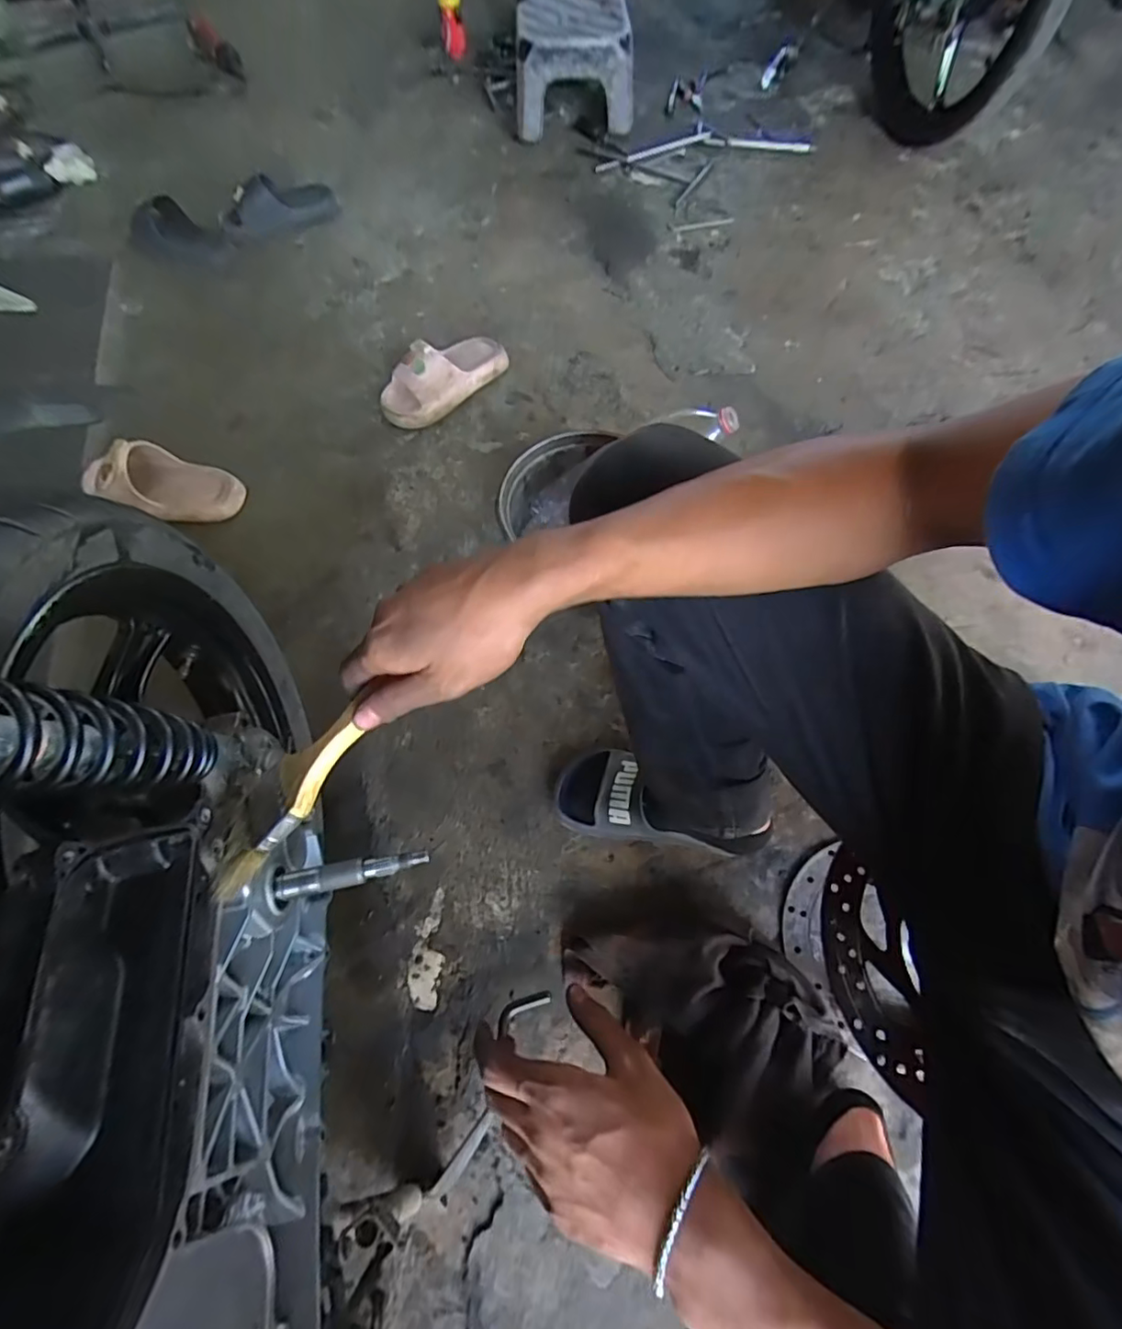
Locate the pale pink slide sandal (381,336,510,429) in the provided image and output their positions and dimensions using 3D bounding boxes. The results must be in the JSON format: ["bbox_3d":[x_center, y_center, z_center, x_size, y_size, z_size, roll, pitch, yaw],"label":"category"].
[{"bbox_3d":[-0.197,-0.505,0.965,0.241,0.092,0.101,-40,72,-15],"label":"pale pink slide sandal"}]

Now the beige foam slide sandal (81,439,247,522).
[{"bbox_3d":[-0.630,-0.289,0.880,0.216,0.090,0.110,9,67,5],"label":"beige foam slide sandal"}]

